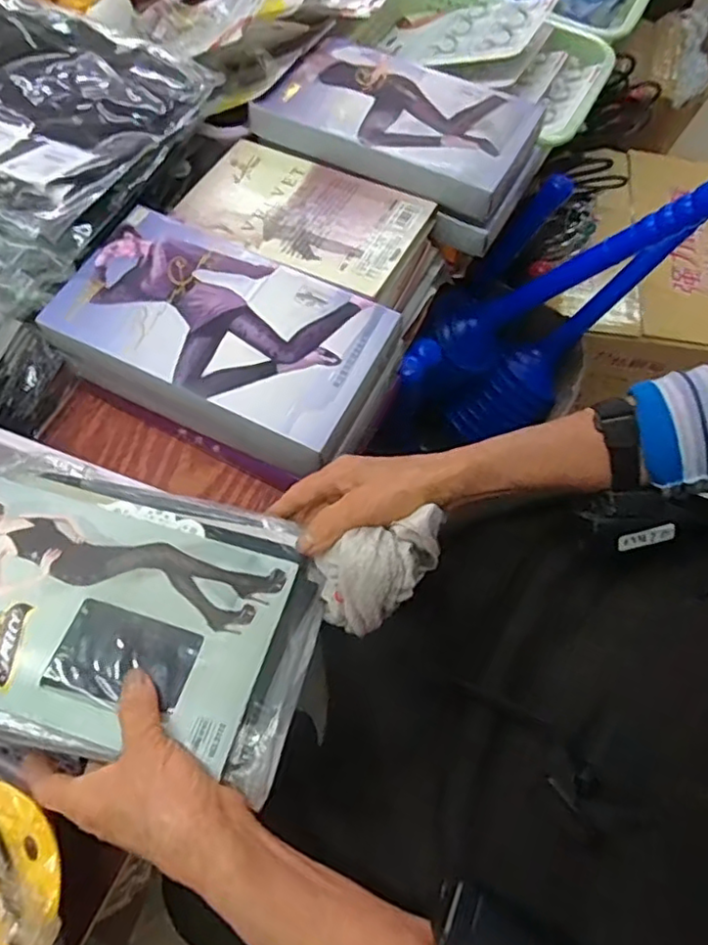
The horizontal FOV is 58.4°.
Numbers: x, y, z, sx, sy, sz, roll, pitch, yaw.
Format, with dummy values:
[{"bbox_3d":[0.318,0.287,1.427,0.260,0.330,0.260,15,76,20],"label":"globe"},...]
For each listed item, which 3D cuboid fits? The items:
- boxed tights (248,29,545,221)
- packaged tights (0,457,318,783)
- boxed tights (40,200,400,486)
[{"bbox_3d":[0.052,-0.373,0.660,0.272,0.036,0.171,30,67,11],"label":"boxed tights"},{"bbox_3d":[-0.165,0.079,0.432,0.252,0.025,0.181,16,57,8],"label":"packaged tights"},{"bbox_3d":[-0.112,-0.117,0.559,0.273,0.063,0.158,26,66,10],"label":"boxed tights"}]

